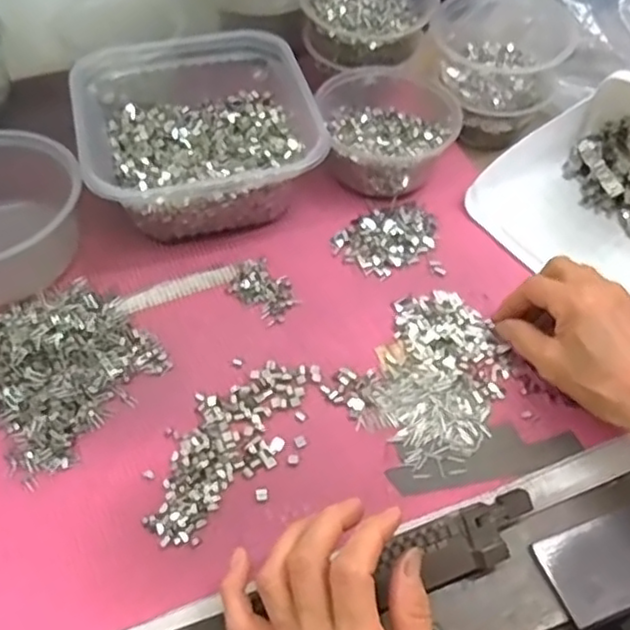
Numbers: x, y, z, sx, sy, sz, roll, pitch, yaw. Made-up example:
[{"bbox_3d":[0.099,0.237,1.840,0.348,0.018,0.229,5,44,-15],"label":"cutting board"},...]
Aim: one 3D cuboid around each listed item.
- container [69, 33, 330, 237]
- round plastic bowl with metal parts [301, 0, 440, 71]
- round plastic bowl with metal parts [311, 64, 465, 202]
[{"bbox_3d":[-0.093,-0.145,0.530,0.169,0.073,0.173,-12,57,-11],"label":"container"},{"bbox_3d":[0.049,-0.269,0.590,0.111,0.045,0.118,14,56,6],"label":"round plastic bowl with metal parts"},{"bbox_3d":[0.059,-0.157,0.559,0.110,0.046,0.132,-7,56,-7],"label":"round plastic bowl with metal parts"}]

